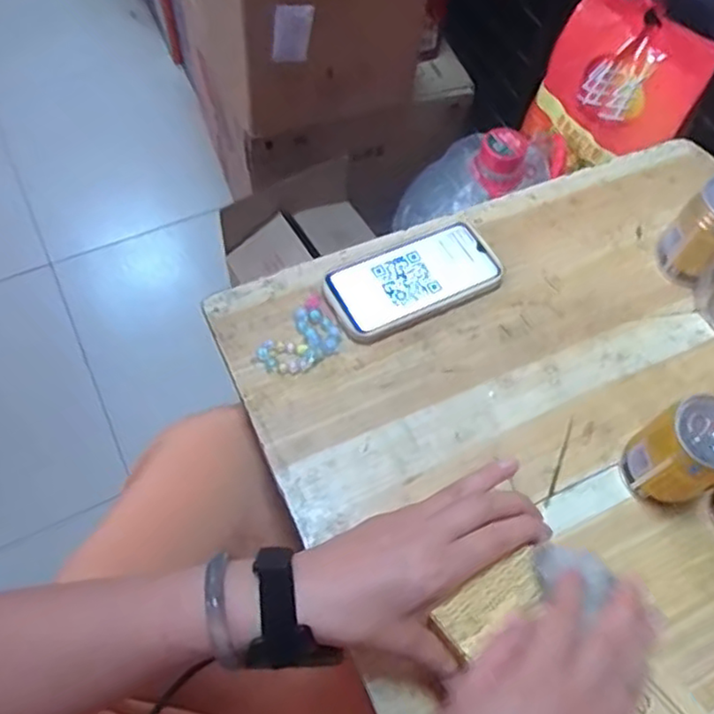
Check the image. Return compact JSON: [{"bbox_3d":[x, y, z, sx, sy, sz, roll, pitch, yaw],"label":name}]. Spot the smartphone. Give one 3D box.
[{"bbox_3d":[0.054,-0.073,0.634,0.167,0.014,0.084,-24,66,-17],"label":"smartphone"}]

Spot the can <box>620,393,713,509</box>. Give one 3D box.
[{"bbox_3d":[0.252,0.077,0.520,0.055,0.096,0.061,-24,65,-16],"label":"can"}]

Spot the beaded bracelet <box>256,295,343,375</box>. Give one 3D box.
[{"bbox_3d":[-0.045,-0.015,0.593,0.051,0.009,0.081,35,64,15],"label":"beaded bracelet"}]

